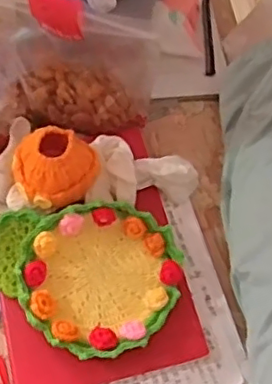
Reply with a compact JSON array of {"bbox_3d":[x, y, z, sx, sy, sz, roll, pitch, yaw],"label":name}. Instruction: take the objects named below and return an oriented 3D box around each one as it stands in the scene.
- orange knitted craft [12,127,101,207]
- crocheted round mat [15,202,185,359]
[{"bbox_3d":[-0.078,-0.024,0.573,0.073,0.050,0.067,-1,66,2],"label":"orange knitted craft"},{"bbox_3d":[-0.029,0.079,0.560,0.144,0.042,0.130,-18,67,-6],"label":"crocheted round mat"}]

